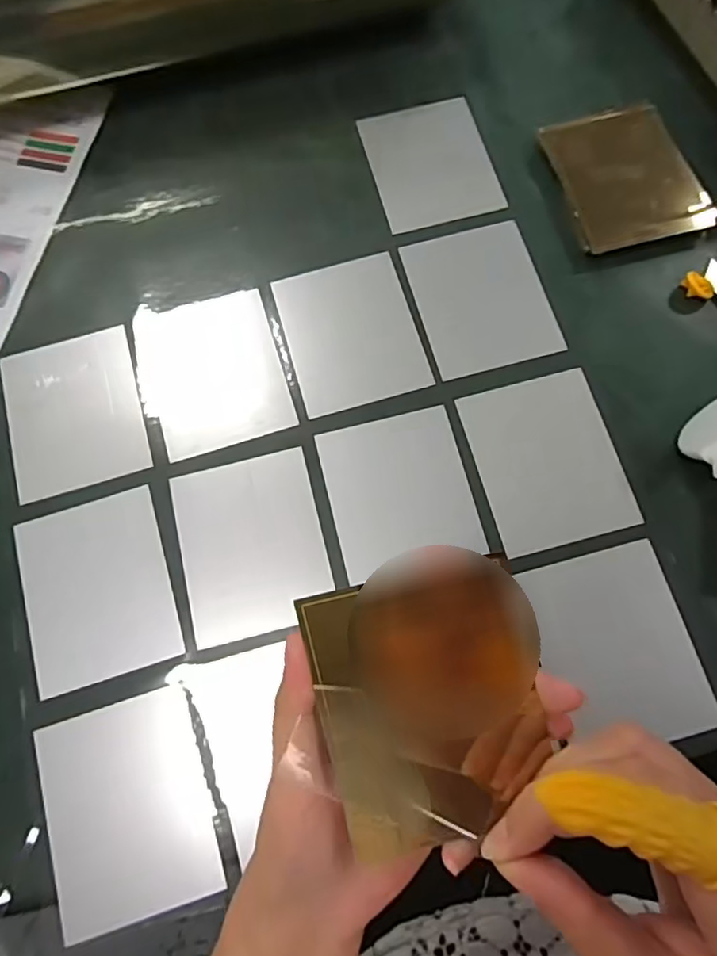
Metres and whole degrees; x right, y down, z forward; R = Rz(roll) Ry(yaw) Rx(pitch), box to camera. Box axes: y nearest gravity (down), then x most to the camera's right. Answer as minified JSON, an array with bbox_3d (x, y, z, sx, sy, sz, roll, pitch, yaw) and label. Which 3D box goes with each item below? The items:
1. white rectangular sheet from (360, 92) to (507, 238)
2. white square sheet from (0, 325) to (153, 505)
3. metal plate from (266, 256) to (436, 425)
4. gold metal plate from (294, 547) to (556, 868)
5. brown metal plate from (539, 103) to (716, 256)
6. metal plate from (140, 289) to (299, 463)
[{"bbox_3d":[0.050,-0.218,0.416,0.079,0.004,0.097,-14,75,-3],"label":"white rectangular sheet"},{"bbox_3d":[-0.174,-0.041,0.369,0.079,0.004,0.099,-16,73,-3],"label":"white square sheet"},{"bbox_3d":[-0.005,-0.091,0.378,0.079,0.004,0.096,-16,75,-4],"label":"metal plate"},{"bbox_3d":[0.028,0.082,0.228,0.084,0.008,0.101,-15,84,-1],"label":"gold metal plate"},{"bbox_3d":[0.173,-0.197,0.392,0.079,0.011,0.101,-16,75,7],"label":"brown metal plate"},{"bbox_3d":[-0.088,-0.066,0.372,0.078,0.010,0.095,-17,75,-4],"label":"metal plate"}]

